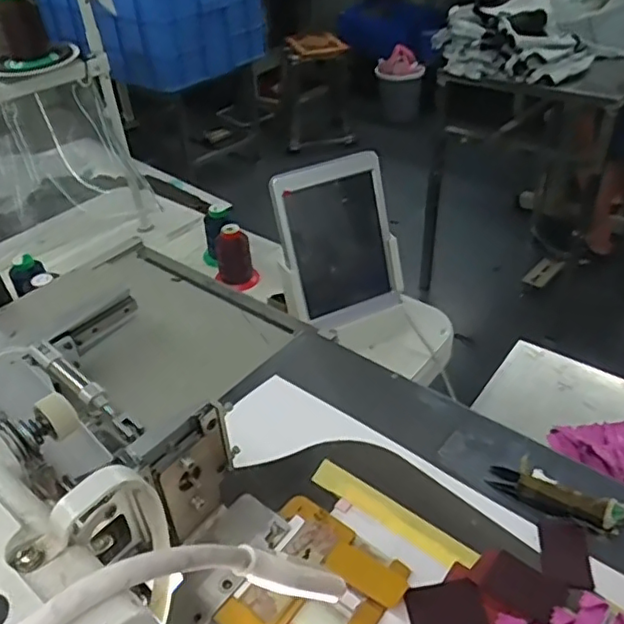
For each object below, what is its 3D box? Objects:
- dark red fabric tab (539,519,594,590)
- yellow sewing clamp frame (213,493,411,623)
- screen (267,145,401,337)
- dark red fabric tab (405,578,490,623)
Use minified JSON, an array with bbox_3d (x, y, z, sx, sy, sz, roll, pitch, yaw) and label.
[{"bbox_3d":[0.190,0.180,0.454,0.035,0.005,0.055,7,40,13],"label":"dark red fabric tab"},{"bbox_3d":[-0.003,0.199,0.438,0.108,0.012,0.113,26,47,32],"label":"yellow sewing clamp frame"},{"bbox_3d":[0.038,-0.085,0.779,0.149,0.212,0.028,-22,24,-22],"label":"screen"},{"bbox_3d":[0.094,0.206,0.425,0.052,0.004,0.035,-7,39,-5],"label":"dark red fabric tab"}]

